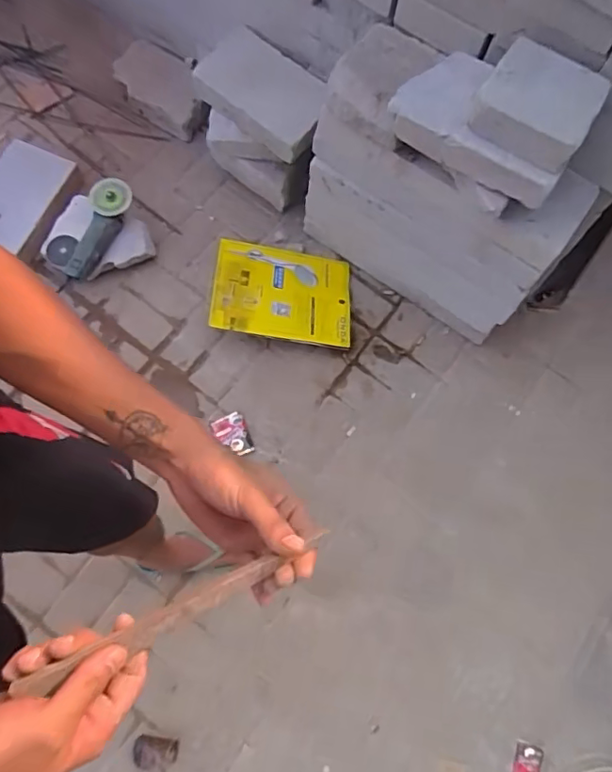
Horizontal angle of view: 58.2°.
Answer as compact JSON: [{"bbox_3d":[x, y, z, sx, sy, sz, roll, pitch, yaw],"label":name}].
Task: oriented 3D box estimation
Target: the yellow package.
[{"bbox_3d":[-0.062,-0.250,1.497,0.378,0.037,0.287,12,63,-8],"label":"yellow package"}]

